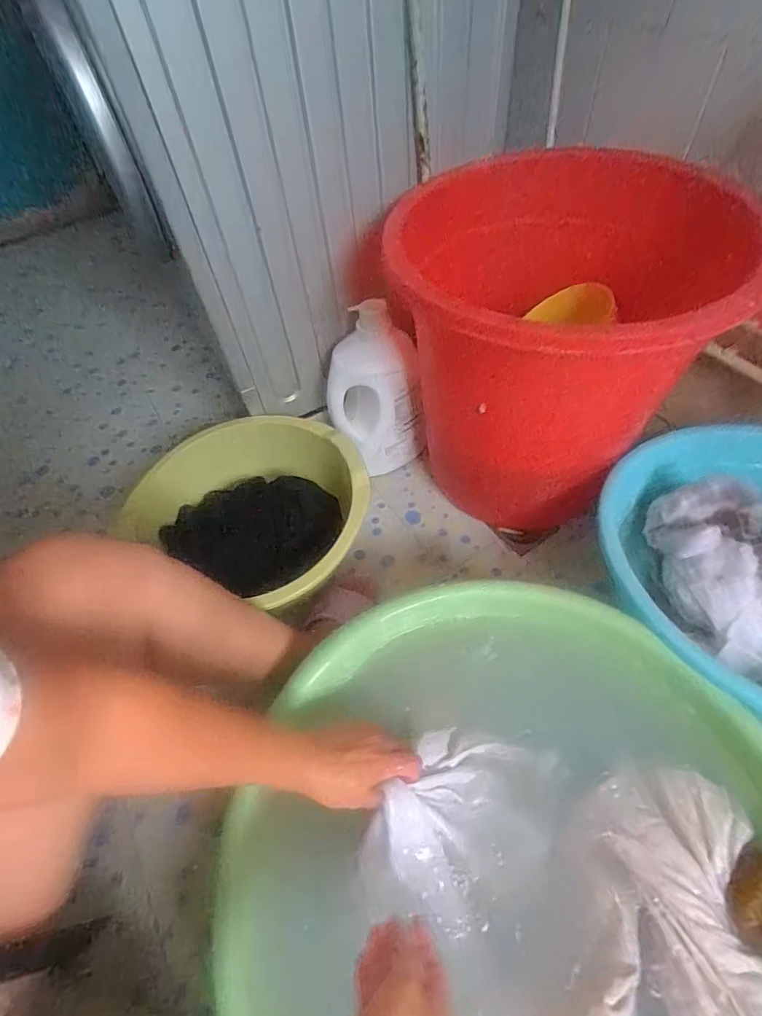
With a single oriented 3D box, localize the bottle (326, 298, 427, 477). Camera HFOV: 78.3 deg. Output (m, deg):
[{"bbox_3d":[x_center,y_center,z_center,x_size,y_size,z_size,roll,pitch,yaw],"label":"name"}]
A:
[{"bbox_3d":[-0.009,-0.199,0.879,0.159,0.334,0.115,-25,56,-12],"label":"bottle"}]

